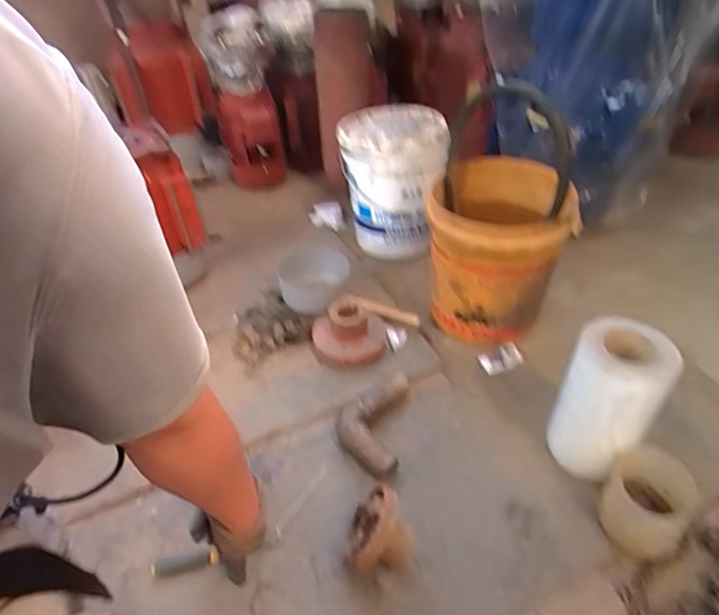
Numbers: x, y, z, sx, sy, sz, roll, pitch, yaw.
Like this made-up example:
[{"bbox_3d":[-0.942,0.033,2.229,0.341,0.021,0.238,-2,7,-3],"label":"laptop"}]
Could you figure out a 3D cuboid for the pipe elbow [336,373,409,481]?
[{"bbox_3d":[0.022,0.207,0.903,0.115,0.057,0.220,5,40,8],"label":"pipe elbow"}]

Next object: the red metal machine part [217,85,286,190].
[{"bbox_3d":[-0.375,-0.589,1.675,0.198,0.291,0.155,-12,40,-10],"label":"red metal machine part"}]

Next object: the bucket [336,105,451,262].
[{"bbox_3d":[0.097,-0.349,1.348,0.284,0.320,0.262,-2,40,2],"label":"bucket"}]

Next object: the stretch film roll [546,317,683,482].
[{"bbox_3d":[0.400,0.155,0.796,0.126,0.260,0.121,-1,39,1],"label":"stretch film roll"}]

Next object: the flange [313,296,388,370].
[{"bbox_3d":[-0.025,0.051,1.054,0.162,0.092,0.155,-1,39,0],"label":"flange"}]

